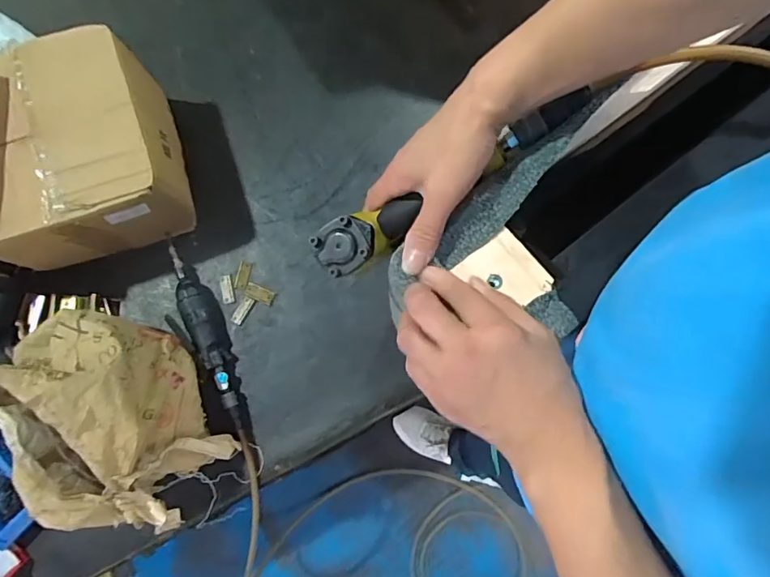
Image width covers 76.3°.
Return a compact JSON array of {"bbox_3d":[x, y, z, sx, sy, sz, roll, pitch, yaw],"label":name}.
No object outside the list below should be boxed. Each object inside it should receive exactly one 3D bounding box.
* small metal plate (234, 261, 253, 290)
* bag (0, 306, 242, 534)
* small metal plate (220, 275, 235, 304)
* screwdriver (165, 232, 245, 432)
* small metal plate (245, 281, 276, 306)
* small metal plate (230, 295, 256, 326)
[{"bbox_3d":[-0.252,-0.024,0.875,0.022,0.010,0.051,14,77,-11],"label":"small metal plate"},{"bbox_3d":[-0.400,0.167,0.713,0.194,0.275,0.383,-31,81,-4],"label":"bag"},{"bbox_3d":[-0.283,0.001,0.879,0.022,0.008,0.051,-12,80,-1],"label":"small metal plate"},{"bbox_3d":[-0.312,0.081,0.837,0.074,0.048,0.345,-22,81,-4],"label":"screwdriver"},{"bbox_3d":[-0.224,0.009,0.875,0.051,0.006,0.026,22,81,5],"label":"small metal plate"},{"bbox_3d":[-0.253,0.038,0.870,0.022,0.007,0.052,29,82,6],"label":"small metal plate"}]

